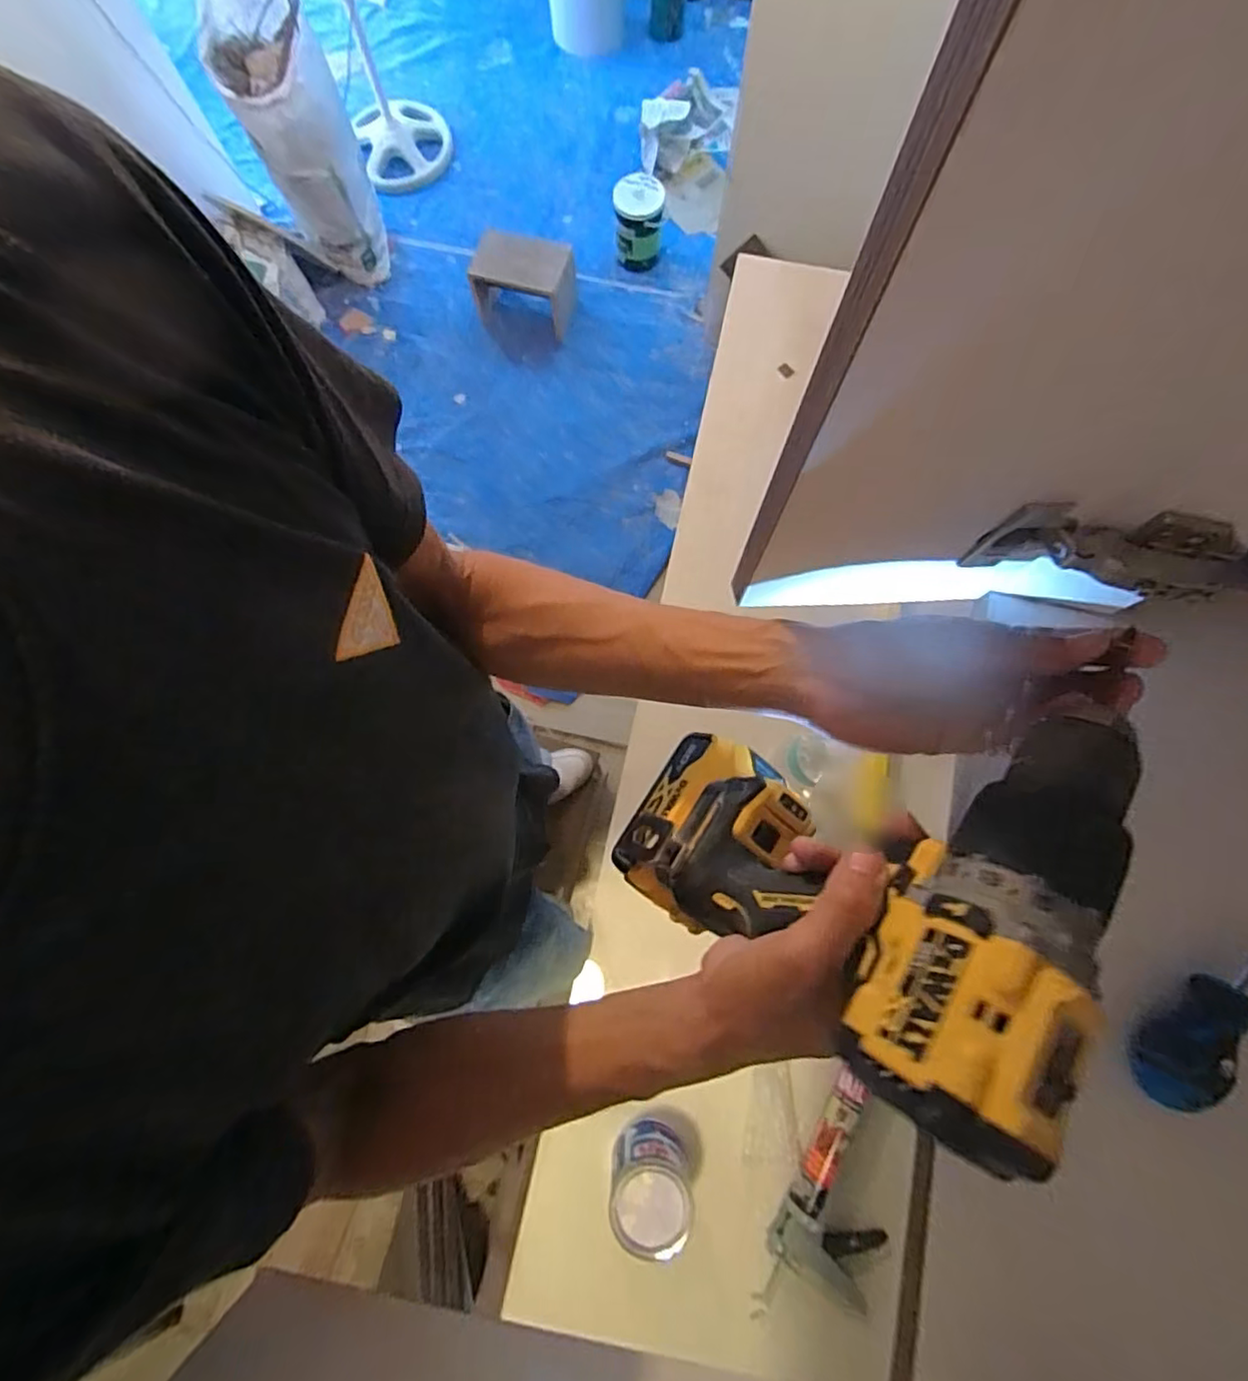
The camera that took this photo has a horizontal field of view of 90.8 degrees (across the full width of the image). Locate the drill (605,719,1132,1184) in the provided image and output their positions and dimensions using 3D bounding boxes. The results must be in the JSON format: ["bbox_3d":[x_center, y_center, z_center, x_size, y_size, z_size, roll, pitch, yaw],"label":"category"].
[{"bbox_3d":[0.096,0.073,0.306,0.064,0.252,0.150,38,79,-24],"label":"drill"}]

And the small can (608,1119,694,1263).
[{"bbox_3d":[0.034,0.637,0.789,0.102,0.108,0.106,0,77,2],"label":"small can"}]

